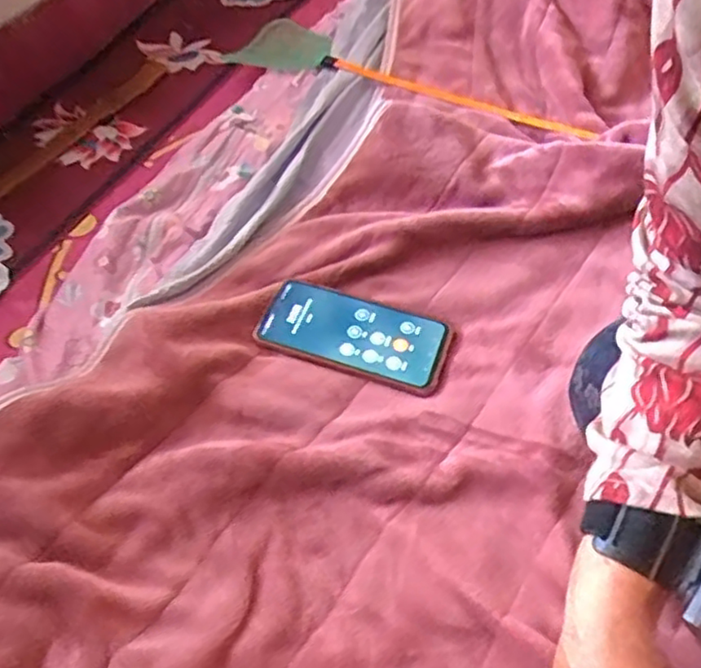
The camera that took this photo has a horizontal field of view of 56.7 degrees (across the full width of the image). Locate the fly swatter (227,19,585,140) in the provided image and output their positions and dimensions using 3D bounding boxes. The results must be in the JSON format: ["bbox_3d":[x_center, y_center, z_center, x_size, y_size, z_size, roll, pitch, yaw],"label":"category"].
[{"bbox_3d":[0.055,-0.326,0.819,0.500,0.018,0.111,25,58,24],"label":"fly swatter"}]

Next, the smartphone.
[{"bbox_3d":[0.003,-0.003,0.576,0.164,0.009,0.076,14,55,17],"label":"smartphone"}]

